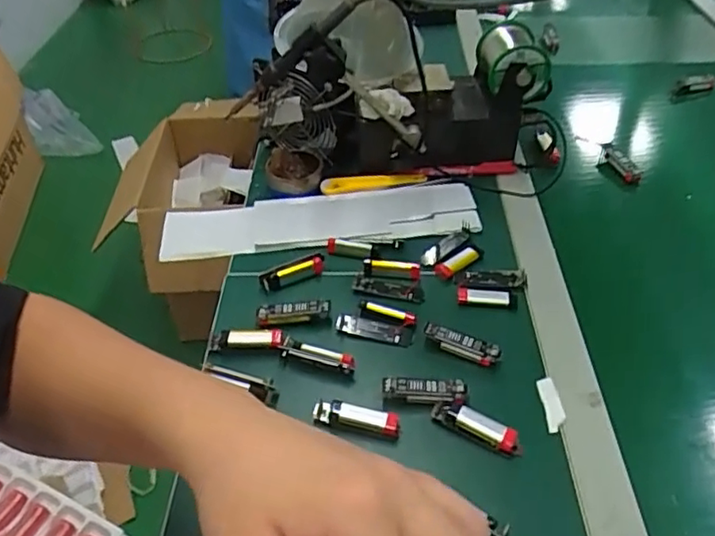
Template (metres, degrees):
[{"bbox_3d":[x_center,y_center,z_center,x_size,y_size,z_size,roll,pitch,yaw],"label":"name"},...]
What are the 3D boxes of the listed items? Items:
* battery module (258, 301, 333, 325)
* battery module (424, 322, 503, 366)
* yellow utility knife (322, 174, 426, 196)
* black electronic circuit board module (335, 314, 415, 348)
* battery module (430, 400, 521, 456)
[{"bbox_3d":[-0.058,0.038,0.565,0.066,0.014,0.019,-7,43,-6],"label":"battery module"},{"bbox_3d":[0.091,0.067,0.537,0.067,0.017,0.017,19,47,20],"label":"battery module"},{"bbox_3d":[0.019,-0.100,0.710,0.121,0.012,0.022,-9,44,-8],"label":"yellow utility knife"},{"bbox_3d":[0.016,0.055,0.555,0.071,0.008,0.016,10,44,12],"label":"black electronic circuit board module"},{"bbox_3d":[0.093,0.125,0.477,0.071,0.022,0.020,23,48,24],"label":"battery module"}]

